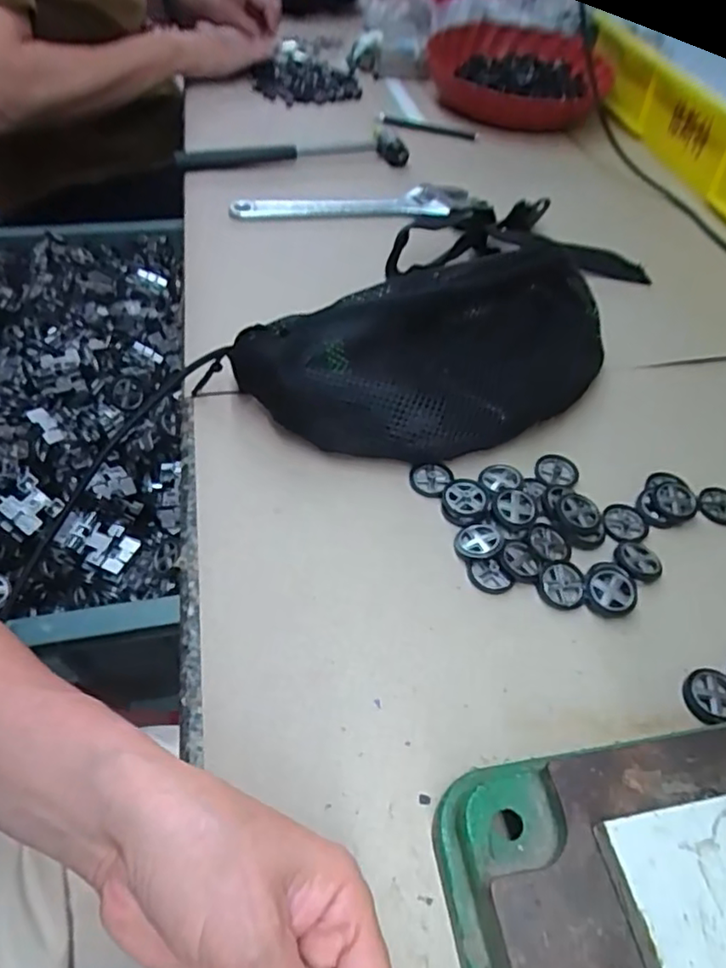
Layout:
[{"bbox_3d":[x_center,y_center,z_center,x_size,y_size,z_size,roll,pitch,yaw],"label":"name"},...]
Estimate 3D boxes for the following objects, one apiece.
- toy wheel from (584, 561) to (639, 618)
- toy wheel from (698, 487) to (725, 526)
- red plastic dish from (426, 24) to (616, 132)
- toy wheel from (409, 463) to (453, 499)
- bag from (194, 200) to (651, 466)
[{"bbox_3d":[0.136,0.058,0.339,0.028,0.009,0.031,31,53,21],"label":"toy wheel"},{"bbox_3d":[0.226,0.014,0.391,0.027,0.004,0.024,18,68,8],"label":"toy wheel"},{"bbox_3d":[0.224,-0.587,0.883,0.260,0.082,0.295,-3,49,-7],"label":"red plastic dish"},{"bbox_3d":[0.042,-0.003,0.387,0.025,0.004,0.024,2,48,-3],"label":"toy wheel"},{"bbox_3d":[0.062,-0.098,0.412,0.290,0.100,0.135,-18,52,-20],"label":"bag"}]

